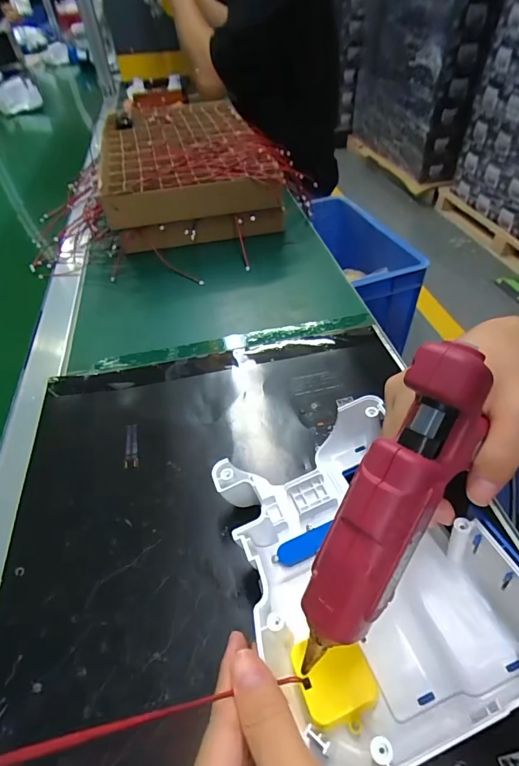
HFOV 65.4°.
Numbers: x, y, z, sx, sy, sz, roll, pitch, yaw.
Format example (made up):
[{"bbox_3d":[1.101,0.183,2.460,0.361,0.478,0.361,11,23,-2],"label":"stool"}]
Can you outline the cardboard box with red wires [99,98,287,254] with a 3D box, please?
[{"bbox_3d":[-0.121,-0.378,0.715,0.276,0.103,0.422,-11,46,-7],"label":"cardboard box with red wires"}]

